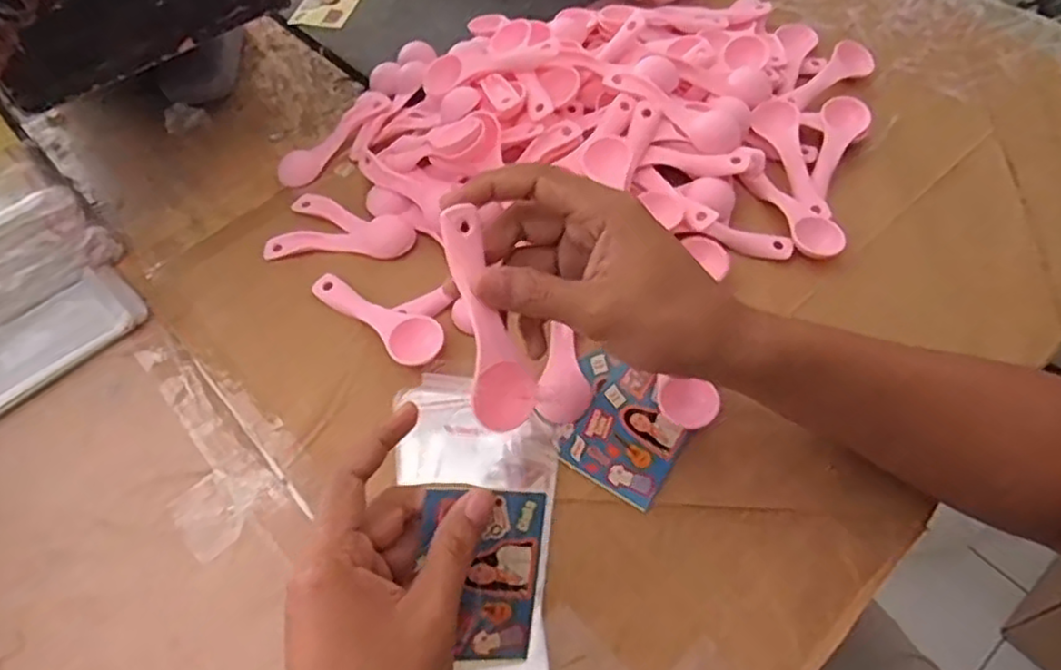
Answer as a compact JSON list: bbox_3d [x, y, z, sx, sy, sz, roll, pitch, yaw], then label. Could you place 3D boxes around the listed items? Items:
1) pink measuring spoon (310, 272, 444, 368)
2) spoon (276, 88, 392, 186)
[{"bbox_3d":[-0.103,-0.016,0.462,0.111,0.015,0.034,36,64,25],"label":"pink measuring spoon"},{"bbox_3d":[-0.165,-0.168,0.579,0.036,0.013,0.119,29,62,22],"label":"spoon"}]

